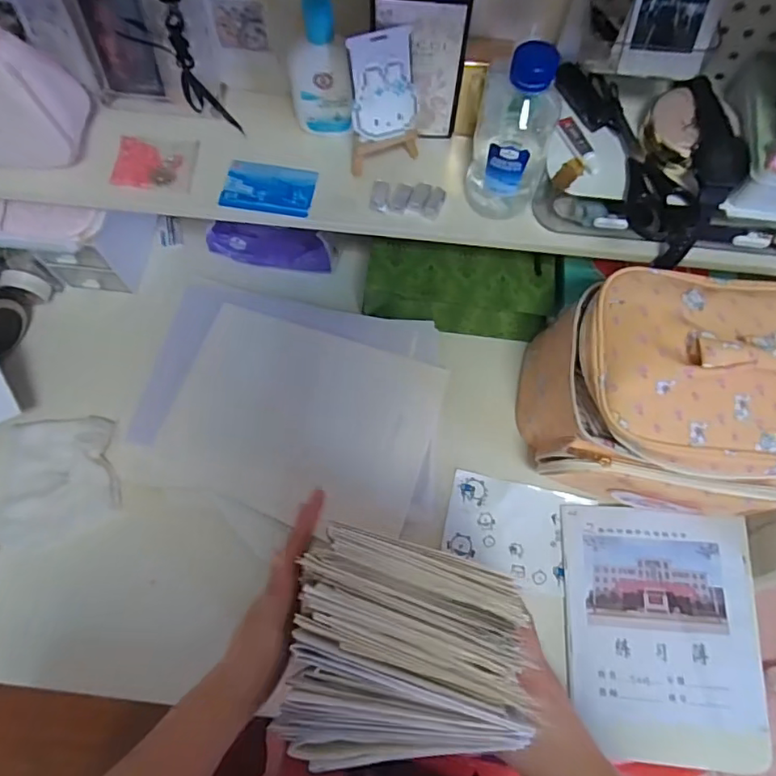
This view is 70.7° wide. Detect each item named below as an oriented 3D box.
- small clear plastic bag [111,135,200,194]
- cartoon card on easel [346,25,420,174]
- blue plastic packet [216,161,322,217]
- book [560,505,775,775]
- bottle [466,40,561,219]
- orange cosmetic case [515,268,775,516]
[{"bbox_3d":[-0.222,-0.214,0.521,0.074,0.011,0.059,1,70,0],"label":"small clear plastic bag"},{"bbox_3d":[-0.004,-0.246,0.478,0.063,0.107,0.045,-6,70,-3],"label":"cartoon card on easel"},{"bbox_3d":[-0.112,-0.191,0.519,0.084,0.009,0.054,8,70,2],"label":"blue plastic packet"},{"bbox_3d":[0.262,0.229,0.521,0.180,0.015,0.219,4,70,1],"label":"book"},{"bbox_3d":[0.106,-0.214,0.456,0.067,0.146,0.078,18,71,6],"label":"bottle"},{"bbox_3d":[0.265,0.013,0.500,0.249,0.181,0.179,10,70,3],"label":"orange cosmetic case"}]

